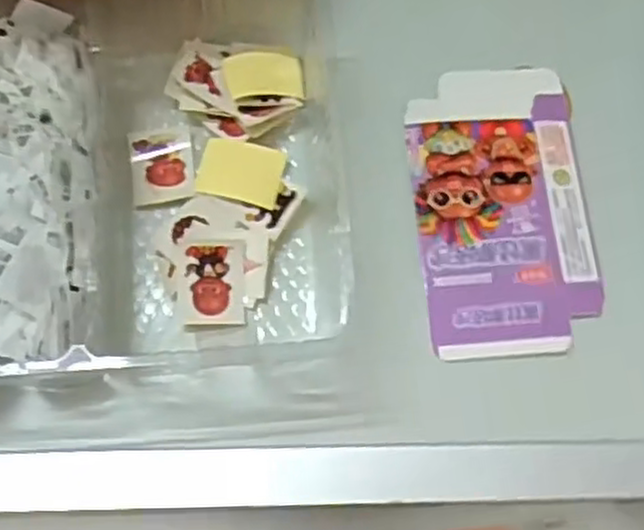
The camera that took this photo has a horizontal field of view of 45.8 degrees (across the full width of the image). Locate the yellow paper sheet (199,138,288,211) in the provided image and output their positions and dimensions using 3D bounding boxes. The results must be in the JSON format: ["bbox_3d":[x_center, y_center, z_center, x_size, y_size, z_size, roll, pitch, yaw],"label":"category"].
[{"bbox_3d":[-0.038,-0.045,0.367,0.039,0.004,0.030,11,71,1],"label":"yellow paper sheet"}]

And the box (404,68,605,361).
[{"bbox_3d":[0.087,-0.030,0.368,0.084,0.004,0.145,-4,71,-4],"label":"box"}]

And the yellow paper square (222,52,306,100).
[{"bbox_3d":[-0.029,-0.094,0.381,0.038,0.011,0.028,-3,71,-3],"label":"yellow paper square"}]

